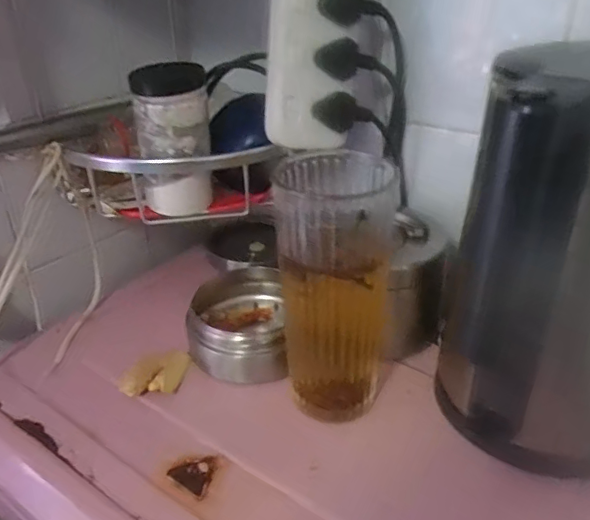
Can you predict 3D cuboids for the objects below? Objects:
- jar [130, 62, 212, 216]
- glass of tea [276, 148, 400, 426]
[{"bbox_3d":[-0.109,-0.105,0.513,0.067,0.127,0.056,-7,30,-7],"label":"jar"},{"bbox_3d":[0.032,0.026,0.421,0.080,0.193,0.082,-2,30,1],"label":"glass of tea"}]

